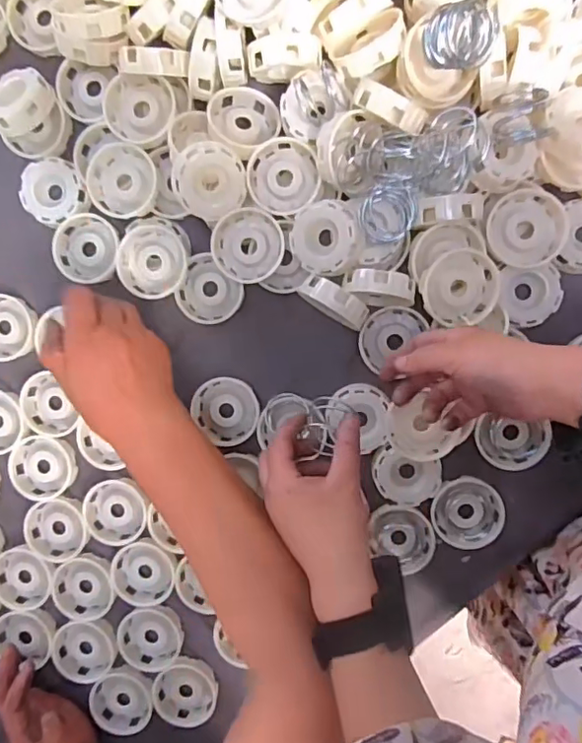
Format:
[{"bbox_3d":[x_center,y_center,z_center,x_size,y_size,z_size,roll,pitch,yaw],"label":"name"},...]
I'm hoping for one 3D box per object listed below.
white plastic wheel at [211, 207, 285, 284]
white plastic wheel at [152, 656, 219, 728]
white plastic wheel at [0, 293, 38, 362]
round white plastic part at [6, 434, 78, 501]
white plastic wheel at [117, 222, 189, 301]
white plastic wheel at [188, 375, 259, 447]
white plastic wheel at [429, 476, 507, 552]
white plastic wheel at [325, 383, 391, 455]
[{"bbox_3d":[-0.036,-0.108,0.474,0.059,0.015,0.061,3,104,10],"label":"white plastic wheel"},{"bbox_3d":[-0.104,0.316,0.540,0.061,0.014,0.058,0,97,-2],"label":"white plastic wheel"},{"bbox_3d":[-0.273,-0.042,0.527,0.061,0.022,0.061,0,97,-2],"label":"white plastic wheel"},{"bbox_3d":[-0.240,0.093,0.531,0.059,0.021,0.060,0,97,-2],"label":"round white plastic part"},{"bbox_3d":[-0.124,-0.098,0.492,0.058,0.024,0.063,0,97,-2],"label":"white plastic wheel"},{"bbox_3d":[-0.059,0.037,0.507,0.059,0.019,0.063,0,97,-2],"label":"white plastic wheel"},{"bbox_3d":[0.158,0.127,0.489,0.059,0.019,0.057,-13,98,0],"label":"white plastic wheel"},{"bbox_3d":[0.060,0.039,0.485,0.056,0.010,0.054,0,97,-2],"label":"white plastic wheel"}]

